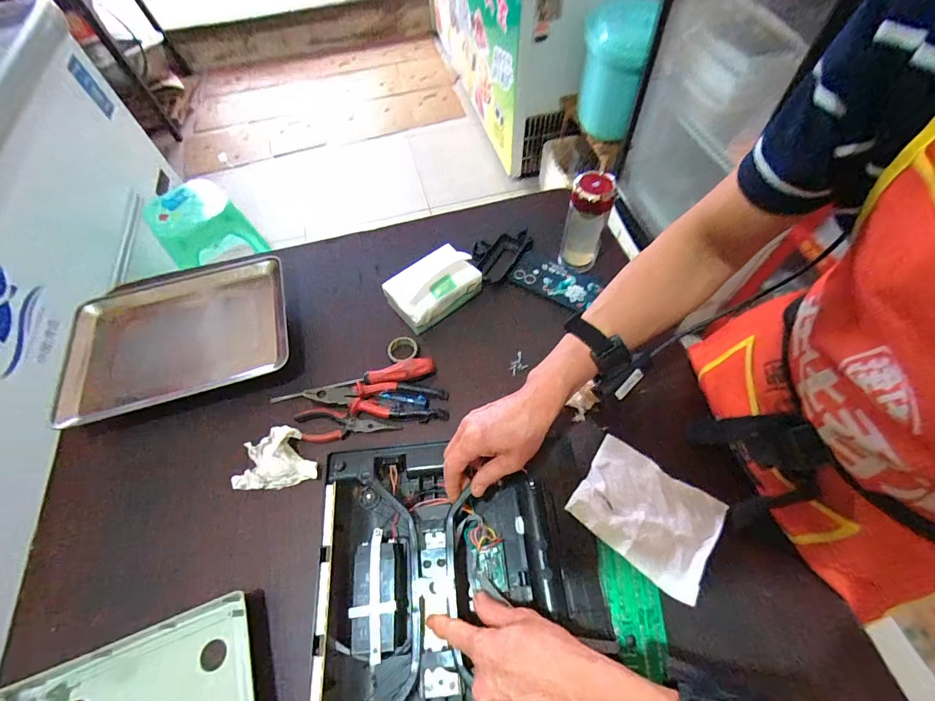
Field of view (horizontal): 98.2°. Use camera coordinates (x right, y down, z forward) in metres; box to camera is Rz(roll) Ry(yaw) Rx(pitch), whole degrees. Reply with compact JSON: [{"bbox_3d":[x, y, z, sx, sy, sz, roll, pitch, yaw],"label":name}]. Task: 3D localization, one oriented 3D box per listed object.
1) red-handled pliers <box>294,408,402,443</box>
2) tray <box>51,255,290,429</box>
[{"bbox_3d":[-0.176,0.106,0.589,0.149,0.016,0.045,-4,59,0],"label":"red-handled pliers"},{"bbox_3d":[-0.459,-0.025,0.651,0.338,0.039,0.257,-15,60,-6],"label":"tray"}]

